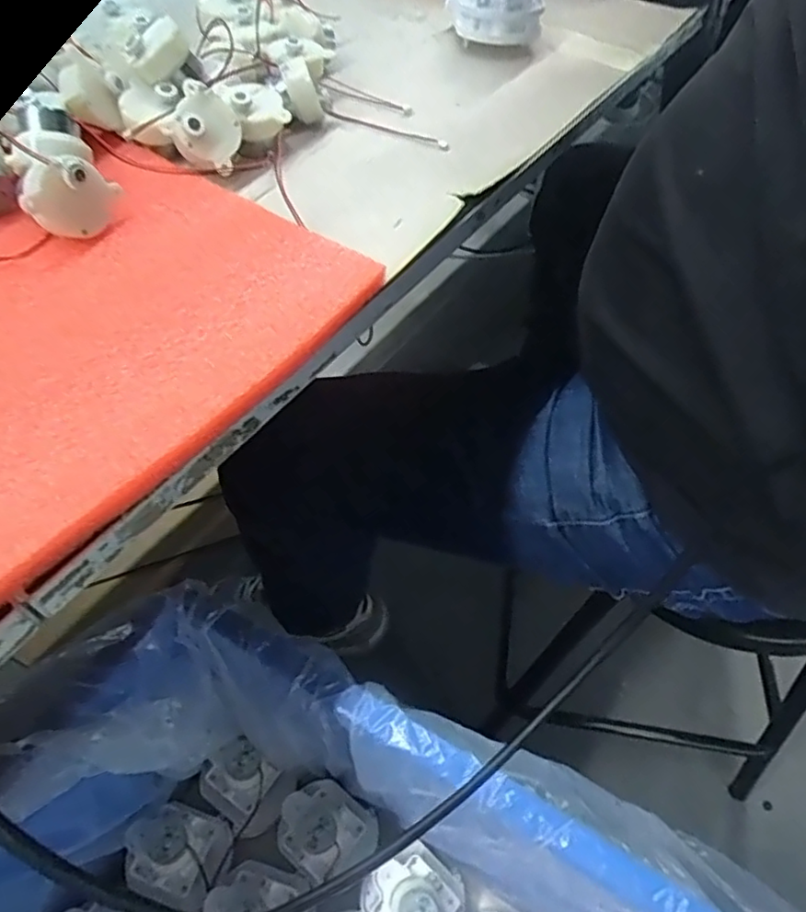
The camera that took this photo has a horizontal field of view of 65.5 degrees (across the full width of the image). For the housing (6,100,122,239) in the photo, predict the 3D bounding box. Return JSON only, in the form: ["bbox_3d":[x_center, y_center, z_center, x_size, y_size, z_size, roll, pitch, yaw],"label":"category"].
[{"bbox_3d":[-0.139,-0.116,0.256,0.034,0.038,0.041,-22,57,-17],"label":"housing"}]

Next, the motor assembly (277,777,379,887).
[{"bbox_3d":[-0.053,0.258,0.433,0.066,0.039,0.059,33,59,21],"label":"motor assembly"}]

